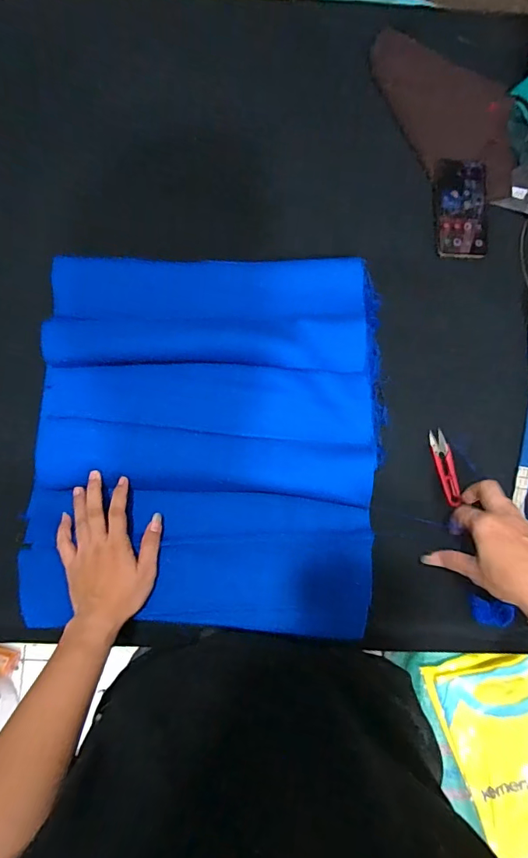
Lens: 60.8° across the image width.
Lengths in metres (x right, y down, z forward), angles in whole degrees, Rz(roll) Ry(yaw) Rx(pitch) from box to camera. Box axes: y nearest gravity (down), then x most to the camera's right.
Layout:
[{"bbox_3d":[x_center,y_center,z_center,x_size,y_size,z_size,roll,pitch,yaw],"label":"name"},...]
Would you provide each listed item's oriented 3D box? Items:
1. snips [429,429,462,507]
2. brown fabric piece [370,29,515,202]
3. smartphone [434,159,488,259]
[{"bbox_3d":[0.244,0.051,0.603,0.023,0.013,0.101,-12,79,-2],"label":"snips"},{"bbox_3d":[0.310,-0.522,0.735,0.161,0.021,0.352,-21,79,5],"label":"brown fabric piece"},{"bbox_3d":[0.306,-0.347,0.697,0.073,0.016,0.170,2,78,8],"label":"smartphone"}]

